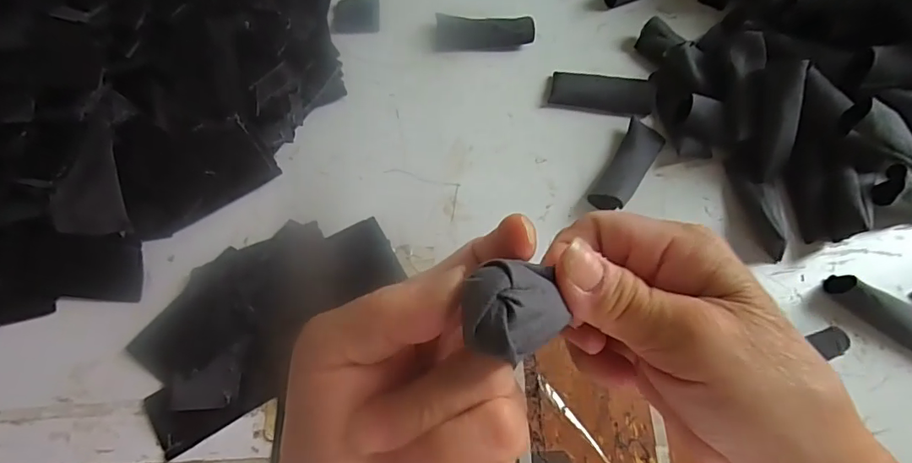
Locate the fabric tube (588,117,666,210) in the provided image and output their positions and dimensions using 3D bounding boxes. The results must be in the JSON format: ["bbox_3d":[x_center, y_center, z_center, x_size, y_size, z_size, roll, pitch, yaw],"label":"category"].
[{"bbox_3d":[0.166,-0.062,0.465,0.037,0.024,0.104,31,71,11],"label":"fabric tube"}]

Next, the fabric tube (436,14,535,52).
[{"bbox_3d":[0.032,-0.219,0.532,0.106,0.021,0.034,1,68,-1],"label":"fabric tube"}]

